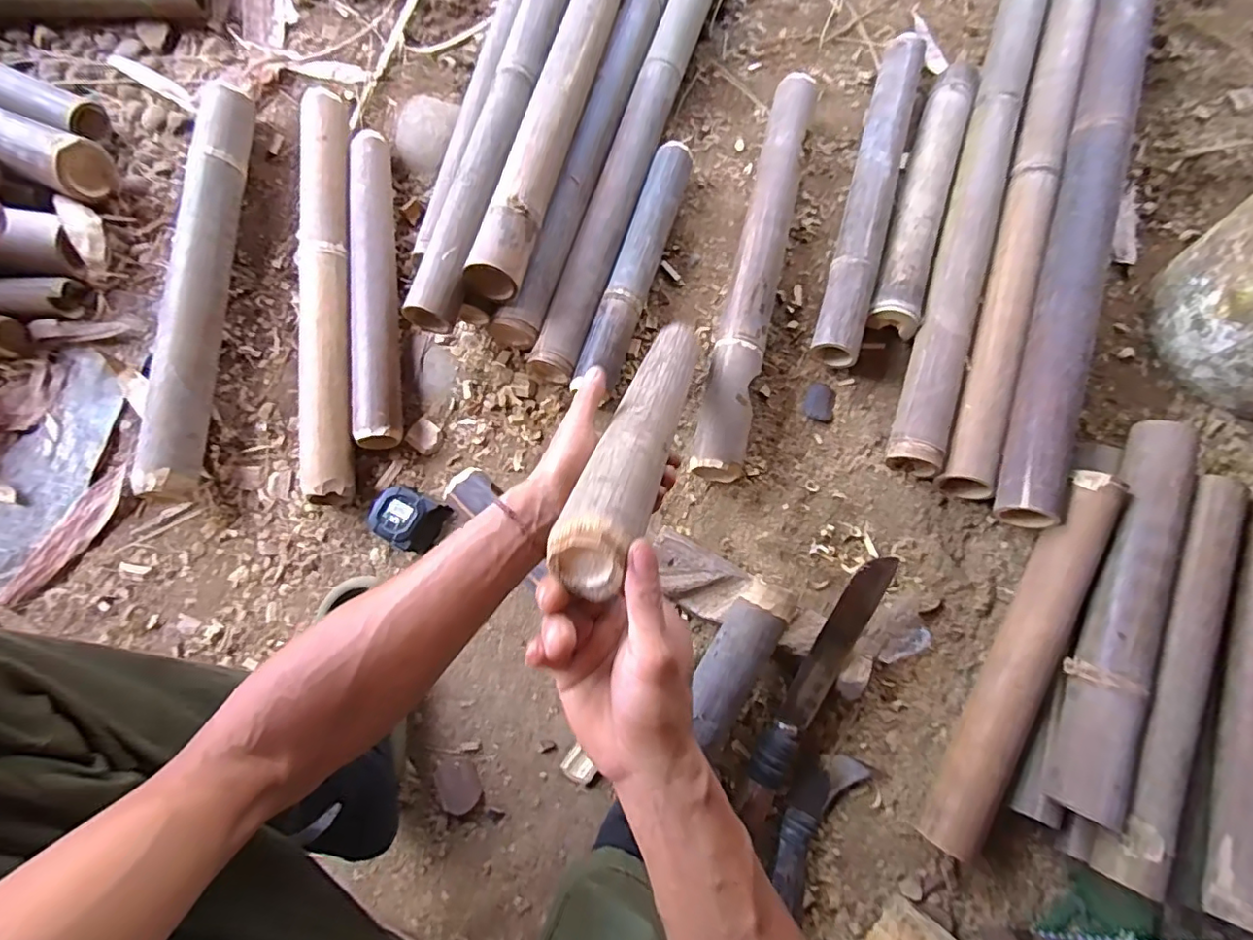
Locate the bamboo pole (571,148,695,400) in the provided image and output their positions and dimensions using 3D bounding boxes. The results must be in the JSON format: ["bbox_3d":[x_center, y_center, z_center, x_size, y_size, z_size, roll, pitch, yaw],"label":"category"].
[{"bbox_3d":[0.014,-0.271,0.775,0.054,0.061,0.371,17,76,5],"label":"bamboo pole"}]

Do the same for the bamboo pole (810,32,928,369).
[{"bbox_3d":[0.344,-0.390,0.804,0.057,0.069,0.539,17,76,4],"label":"bamboo pole"}]

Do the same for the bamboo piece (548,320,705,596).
[{"bbox_3d":[0.023,-0.055,0.505,0.050,0.041,0.444,16,31,4],"label":"bamboo piece"}]

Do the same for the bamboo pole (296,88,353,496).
[{"bbox_3d":[-0.401,-0.252,0.772,0.071,0.058,0.606,-7,76,-2],"label":"bamboo pole"}]

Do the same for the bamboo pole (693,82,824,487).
[{"bbox_3d":[0.179,-0.277,0.772,0.068,0.070,0.606,14,76,4],"label":"bamboo pole"}]

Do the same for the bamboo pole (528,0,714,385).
[{"bbox_3d":[0.081,-0.666,0.876,0.070,0.063,1.180,17,76,5],"label":"bamboo pole"}]

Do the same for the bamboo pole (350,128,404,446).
[{"bbox_3d":[-0.341,-0.257,0.777,0.063,0.049,0.472,-7,76,-2],"label":"bamboo pole"}]

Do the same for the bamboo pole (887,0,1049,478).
[{"bbox_3d":[0.538,-0.524,0.832,0.068,0.070,1.147,19,76,5],"label":"bamboo pole"}]

